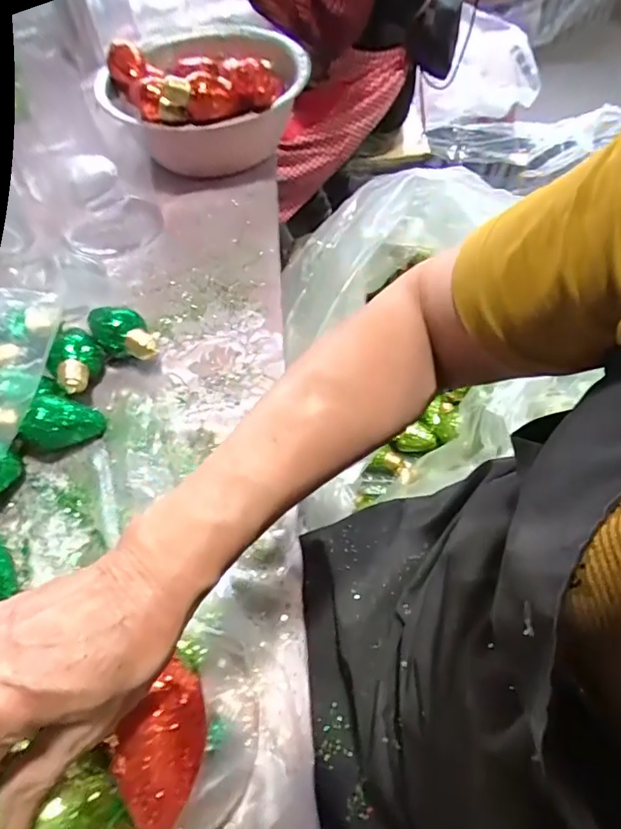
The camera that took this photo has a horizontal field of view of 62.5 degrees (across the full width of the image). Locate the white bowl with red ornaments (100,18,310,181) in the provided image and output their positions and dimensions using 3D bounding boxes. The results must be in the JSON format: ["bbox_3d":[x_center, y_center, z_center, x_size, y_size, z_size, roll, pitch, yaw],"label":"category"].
[{"bbox_3d":[-0.133,-0.450,0.722,0.248,0.137,0.259,-1,57,2],"label":"white bowl with red ornaments"}]

